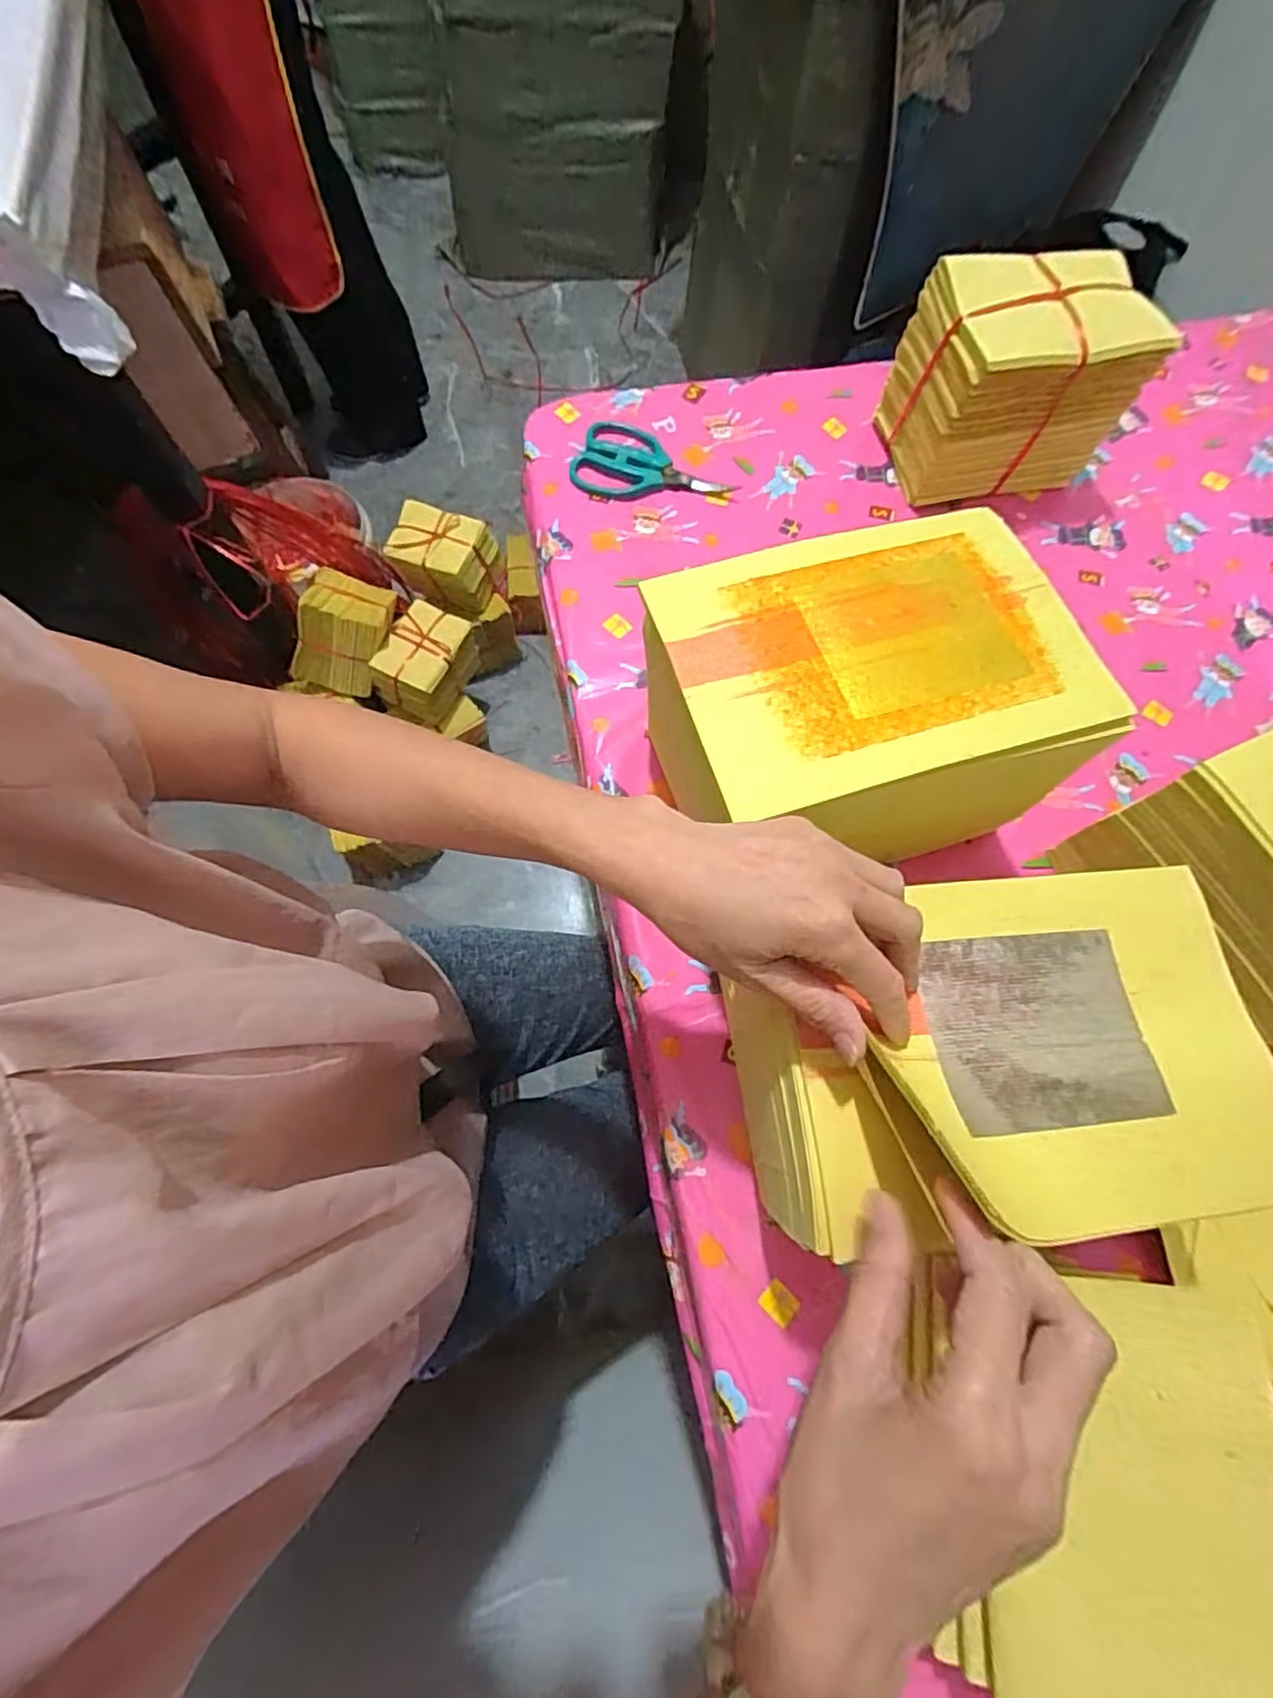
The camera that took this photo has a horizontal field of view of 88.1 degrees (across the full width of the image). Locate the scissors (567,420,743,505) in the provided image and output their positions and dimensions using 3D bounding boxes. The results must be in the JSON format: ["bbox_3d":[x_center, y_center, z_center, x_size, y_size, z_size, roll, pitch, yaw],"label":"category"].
[{"bbox_3d":[0.017,-0.348,0.604,0.147,0.006,0.083,18,71,5],"label":"scissors"}]

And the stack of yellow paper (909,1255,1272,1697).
[{"bbox_3d":[0.208,0.284,0.290,0.128,0.013,0.162,-7,63,29],"label":"stack of yellow paper"}]

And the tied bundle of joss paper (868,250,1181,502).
[{"bbox_3d":[0.318,-0.398,0.565,0.159,0.145,0.110,-8,71,-5],"label":"tied bundle of joss paper"}]

